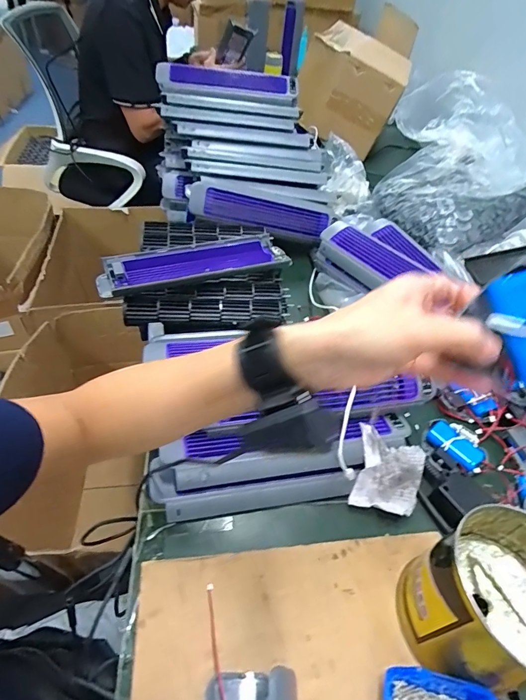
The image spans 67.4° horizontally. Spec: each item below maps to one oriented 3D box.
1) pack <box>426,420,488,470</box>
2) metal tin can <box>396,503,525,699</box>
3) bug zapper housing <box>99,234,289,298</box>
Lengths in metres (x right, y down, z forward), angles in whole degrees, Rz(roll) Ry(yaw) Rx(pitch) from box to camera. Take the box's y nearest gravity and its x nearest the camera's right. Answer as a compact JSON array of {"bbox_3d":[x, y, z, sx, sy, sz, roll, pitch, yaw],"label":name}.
[{"bbox_3d":[0.248,0.125,0.511,0.038,0.014,0.069,-30,57,-30],"label":"pack"},{"bbox_3d":[0.201,0.218,0.348,0.132,0.102,0.119,5,47,-2],"label":"metal tin can"},{"bbox_3d":[-0.098,-0.128,0.592,0.282,0.027,0.084,-13,50,-19],"label":"bug zapper housing"}]

